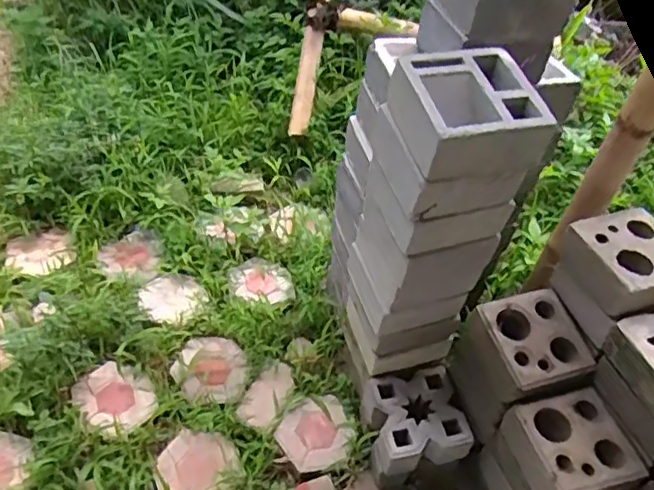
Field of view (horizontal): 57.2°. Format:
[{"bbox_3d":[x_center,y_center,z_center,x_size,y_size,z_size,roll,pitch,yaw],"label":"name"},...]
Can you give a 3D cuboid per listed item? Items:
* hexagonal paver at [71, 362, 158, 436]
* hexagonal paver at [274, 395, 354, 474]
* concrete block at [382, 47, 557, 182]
[{"bbox_3d":[-0.525,0.377,1.489,0.196,0.050,0.186,31,36,23],"label":"hexagonal paver"},{"bbox_3d":[-0.024,0.478,1.519,0.189,0.048,0.173,-29,59,-29],"label":"hexagonal paver"},{"bbox_3d":[0.228,-0.221,0.982,0.210,0.108,0.196,-8,51,-15],"label":"concrete block"}]

